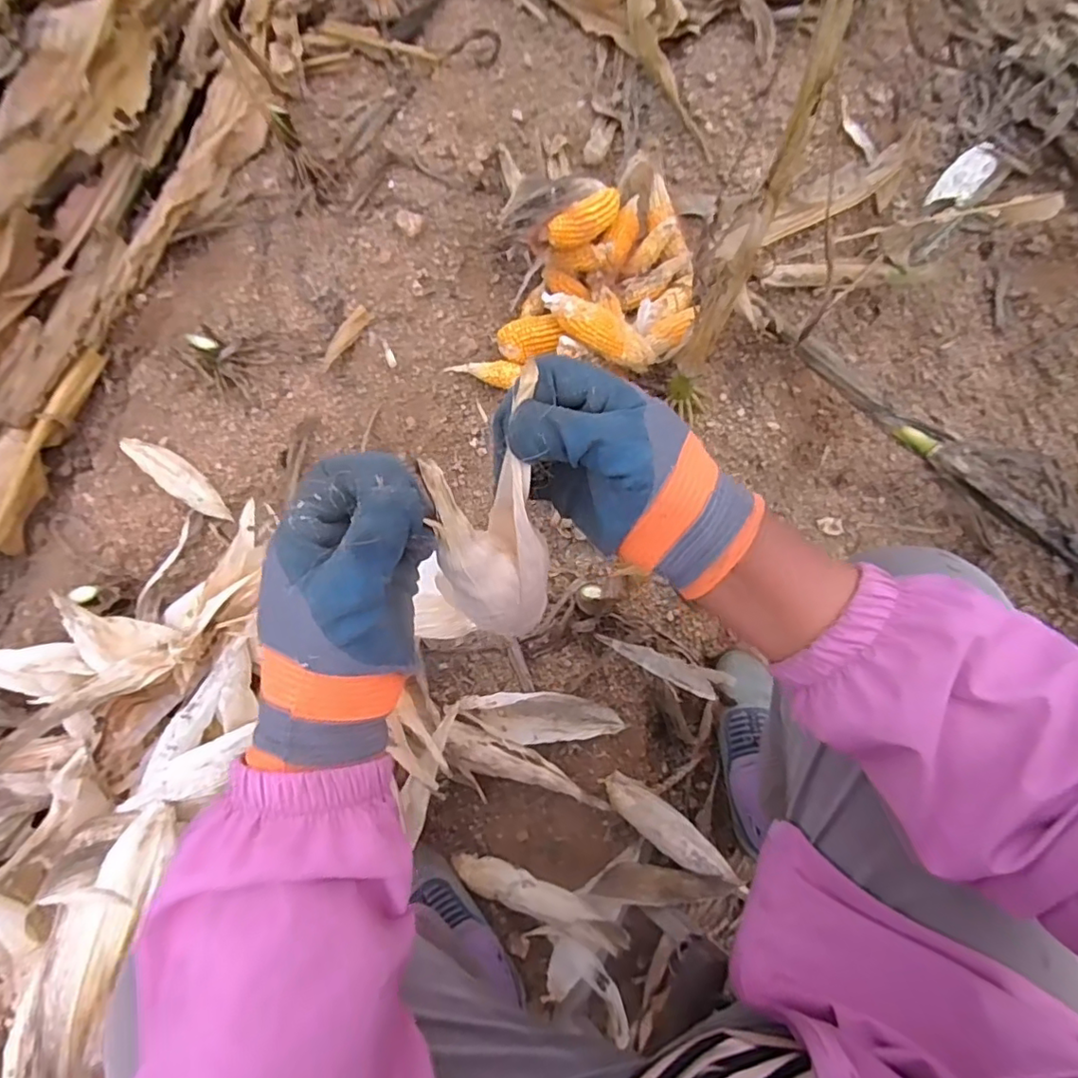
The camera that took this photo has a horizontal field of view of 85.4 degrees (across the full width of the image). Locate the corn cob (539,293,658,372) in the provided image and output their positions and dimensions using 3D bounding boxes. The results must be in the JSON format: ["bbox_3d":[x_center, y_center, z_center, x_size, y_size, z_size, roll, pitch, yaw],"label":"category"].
[{"bbox_3d":[0.079,-0.271,0.757,0.162,0.045,0.044,36,78,12],"label":"corn cob"}]

